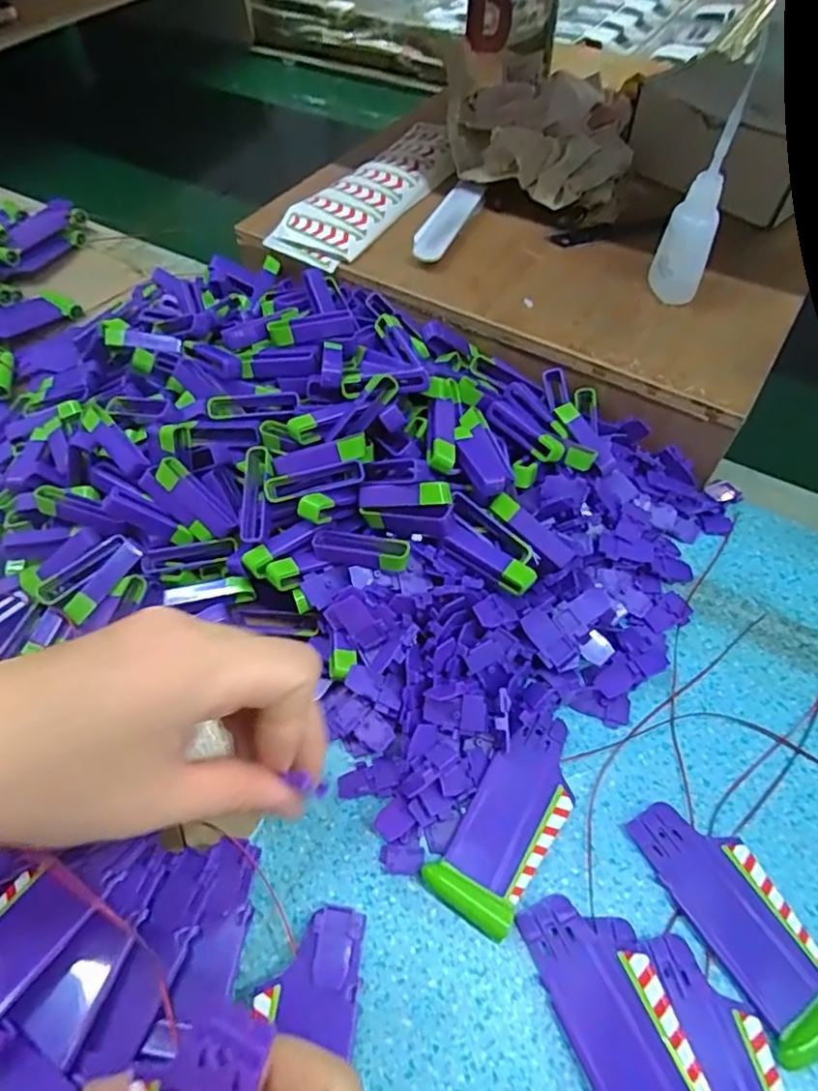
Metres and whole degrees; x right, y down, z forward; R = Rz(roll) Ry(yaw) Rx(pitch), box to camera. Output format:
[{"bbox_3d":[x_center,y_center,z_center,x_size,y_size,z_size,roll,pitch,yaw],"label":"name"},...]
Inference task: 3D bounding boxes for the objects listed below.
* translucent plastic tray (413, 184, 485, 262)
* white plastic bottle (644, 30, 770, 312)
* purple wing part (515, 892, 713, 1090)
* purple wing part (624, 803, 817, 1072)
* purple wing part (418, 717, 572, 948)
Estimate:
[{"bbox_3d":[0.025,-0.217,0.409,0.025,0.011,0.093,19,58,13],"label":"translucent plastic tray"},{"bbox_3d":[0.158,-0.187,0.324,0.028,0.117,0.026,19,58,13],"label":"white plastic bottle"},{"bbox_3d":[0.075,0.170,0.214,0.038,0.005,0.088,-27,49,1],"label":"purple wing part"},{"bbox_3d":[0.127,0.142,0.235,0.037,0.009,0.088,-23,59,-14],"label":"purple wing part"},{"bbox_3d":[0.045,0.113,0.257,0.036,0.010,0.087,30,61,19],"label":"purple wing part"}]

